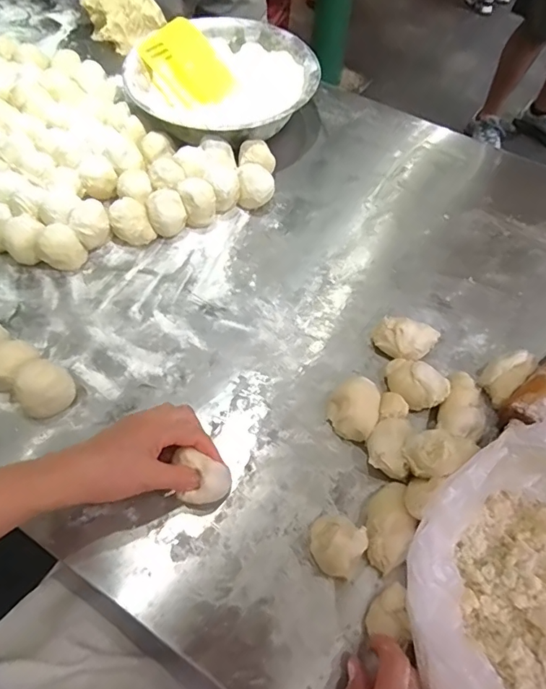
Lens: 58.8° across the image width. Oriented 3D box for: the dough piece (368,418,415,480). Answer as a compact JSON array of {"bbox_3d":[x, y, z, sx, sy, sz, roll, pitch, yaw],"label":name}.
[{"bbox_3d":[0.113,0.103,0.477,0.040,0.041,0.056,8,58,3],"label":"dough piece"}]

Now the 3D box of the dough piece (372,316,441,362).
[{"bbox_3d":[0.148,-0.006,0.547,0.063,0.036,0.047,32,63,17],"label":"dough piece"}]

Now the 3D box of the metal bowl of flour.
[{"bbox_3d":[-0.073,-0.386,0.734,0.265,0.089,0.249,1,58,-1],"label":"metal bowl of flour"}]

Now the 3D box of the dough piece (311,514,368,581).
[{"bbox_3d":[0.055,0.177,0.430,0.046,0.047,0.046,1,58,-1],"label":"dough piece"}]

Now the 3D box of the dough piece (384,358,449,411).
[{"bbox_3d":[0.150,0.044,0.516,0.066,0.038,0.039,36,64,19],"label":"dough piece"}]

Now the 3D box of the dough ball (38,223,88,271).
[{"bbox_3d":[-0.256,-0.115,0.587,0.048,0.051,0.041,-29,63,-18],"label":"dough ball"}]

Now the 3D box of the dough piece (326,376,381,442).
[{"bbox_3d":[0.084,0.064,0.502,0.052,0.037,0.063,24,61,13],"label":"dough piece"}]

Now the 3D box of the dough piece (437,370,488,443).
[{"bbox_3d":[0.200,0.066,0.506,0.046,0.033,0.074,24,61,13],"label":"dough piece"}]

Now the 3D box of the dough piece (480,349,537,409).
[{"bbox_3d":[0.252,0.034,0.527,0.062,0.036,0.036,-36,66,-21],"label":"dough piece"}]

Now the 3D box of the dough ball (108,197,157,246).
[{"bbox_3d":[-0.178,-0.150,0.611,0.047,0.051,0.043,1,58,-1],"label":"dough ball"}]

